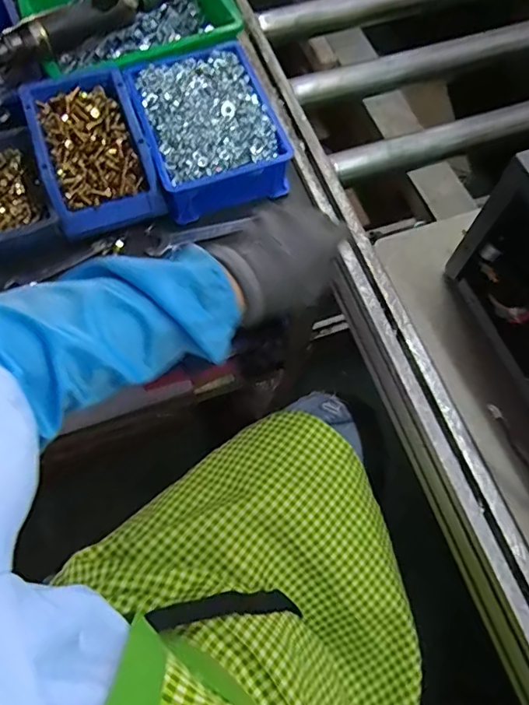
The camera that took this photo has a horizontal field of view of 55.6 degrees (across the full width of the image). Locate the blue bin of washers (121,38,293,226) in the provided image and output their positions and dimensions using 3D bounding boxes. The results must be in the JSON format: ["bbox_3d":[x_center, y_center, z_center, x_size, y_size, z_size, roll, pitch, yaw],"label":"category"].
[{"bbox_3d":[-0.067,-0.263,0.595,0.151,0.067,0.196,-17,68,-9],"label":"blue bin of washers"}]

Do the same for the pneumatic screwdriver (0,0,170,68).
[{"bbox_3d":[-0.211,-0.394,0.589,0.285,0.048,0.037,-34,72,-15],"label":"pneumatic screwdriver"}]

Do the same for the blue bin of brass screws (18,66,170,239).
[{"bbox_3d":[-0.193,-0.225,0.568,0.115,0.064,0.183,-20,69,-10],"label":"blue bin of brass screws"}]

